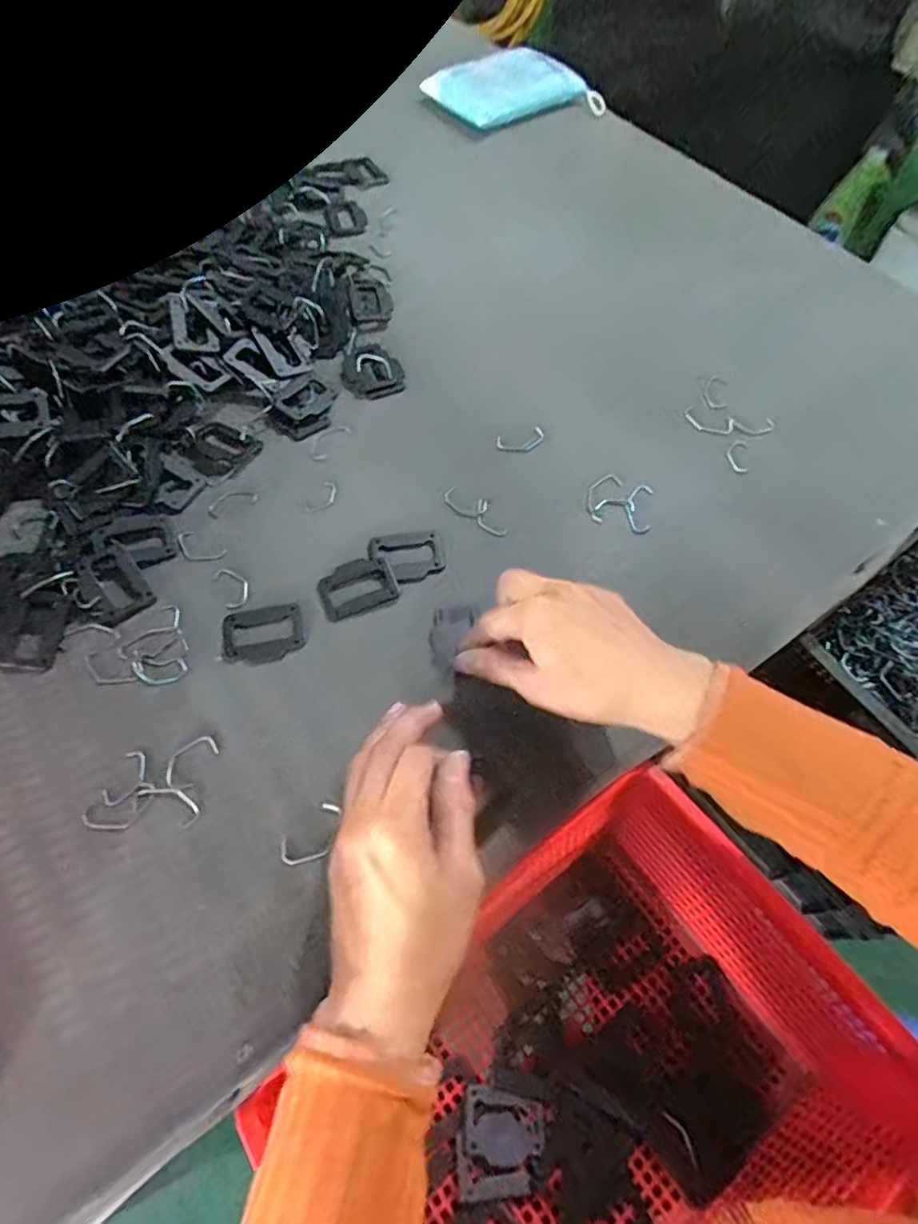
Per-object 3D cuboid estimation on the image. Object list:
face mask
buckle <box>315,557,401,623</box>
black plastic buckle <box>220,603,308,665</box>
[{"bbox_3d":[0.062,-0.611,0.712,0.168,0.025,0.121,-25,65,-15],"label":"face mask"},{"bbox_3d":[-0.069,-0.018,0.415,0.051,0.004,0.039,-20,64,-12],"label":"buckle"},{"bbox_3d":[-0.127,0.015,0.399,0.053,0.004,0.039,-10,62,-8],"label":"black plastic buckle"}]

